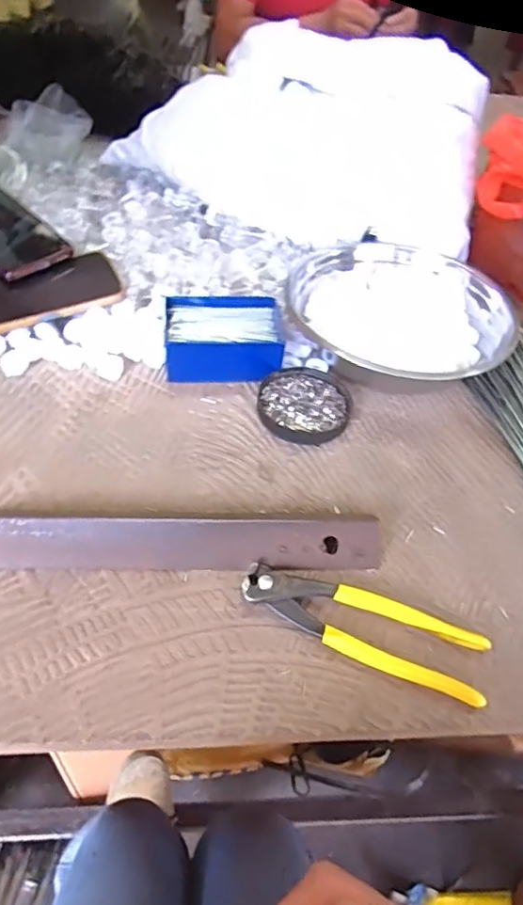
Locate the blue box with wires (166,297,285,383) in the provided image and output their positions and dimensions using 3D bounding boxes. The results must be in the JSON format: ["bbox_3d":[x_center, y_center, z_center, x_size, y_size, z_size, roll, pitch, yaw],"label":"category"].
[{"bbox_3d":[-0.036,-0.112,0.534,0.109,0.039,0.083,-1,51,-8],"label":"blue box with wires"}]

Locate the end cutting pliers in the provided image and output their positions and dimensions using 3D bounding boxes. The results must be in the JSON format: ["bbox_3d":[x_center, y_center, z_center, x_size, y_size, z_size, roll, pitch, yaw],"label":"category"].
[{"bbox_3d":[0.068,0.115,0.370,0.163,0.017,0.049,19,51,9],"label":"end cutting pliers"}]

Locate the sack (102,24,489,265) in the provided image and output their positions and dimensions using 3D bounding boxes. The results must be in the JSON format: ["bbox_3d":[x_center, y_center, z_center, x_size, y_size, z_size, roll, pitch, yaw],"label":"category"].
[{"bbox_3d":[0.038,-0.392,0.678,0.452,0.138,0.242,13,50,4],"label":"sack"}]

